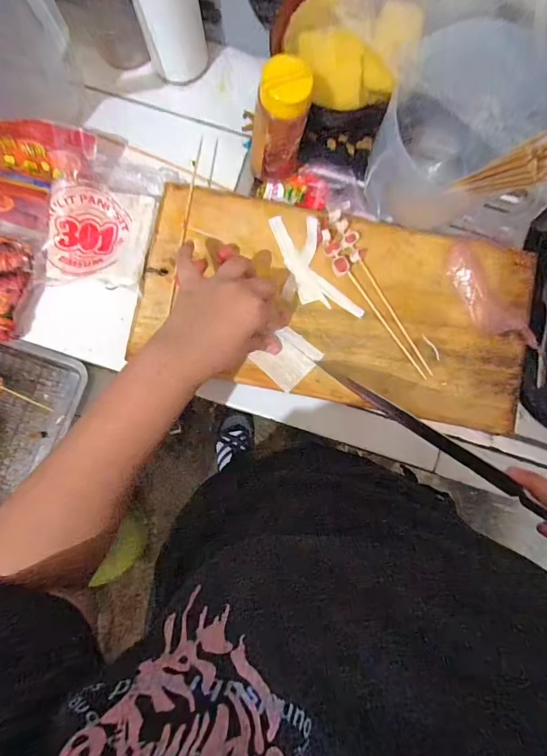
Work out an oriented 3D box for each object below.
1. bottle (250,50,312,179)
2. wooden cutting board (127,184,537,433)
[{"bbox_3d":[0.006,-0.242,0.377,0.039,0.103,0.046,43,85,5],"label":"bottle"},{"bbox_3d":[0.065,-0.074,0.401,0.398,0.015,0.203,17,83,1],"label":"wooden cutting board"}]

